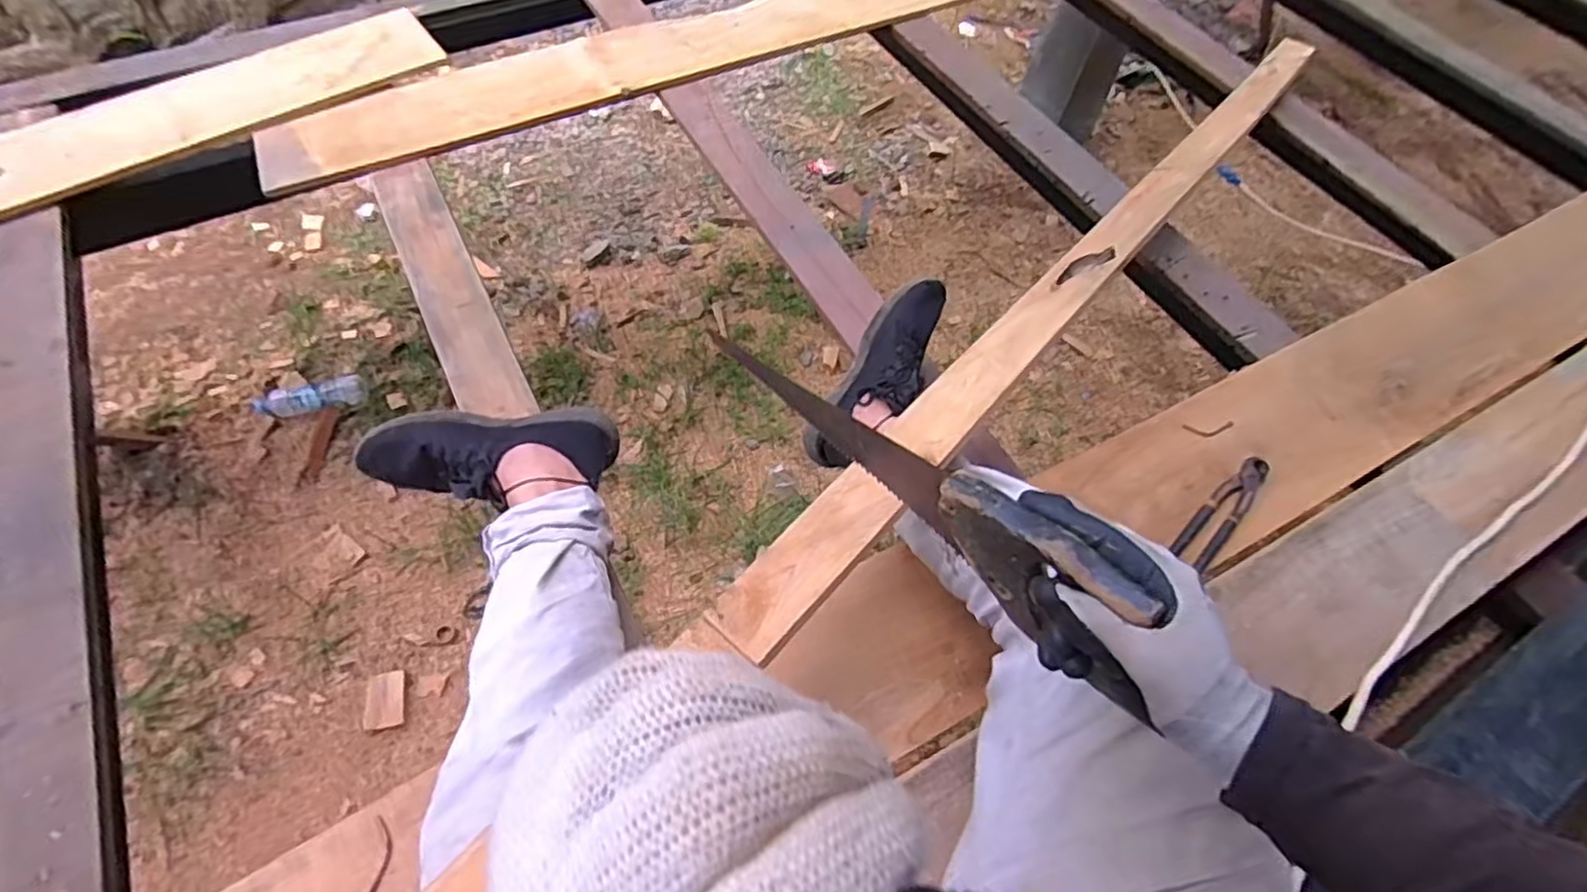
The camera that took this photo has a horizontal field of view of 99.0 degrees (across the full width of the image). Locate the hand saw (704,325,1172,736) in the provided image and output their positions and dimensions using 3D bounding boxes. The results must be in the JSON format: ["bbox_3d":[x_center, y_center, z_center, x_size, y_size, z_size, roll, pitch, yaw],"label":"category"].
[{"bbox_3d":[0.078,0.022,0.501,0.050,0.087,0.410,-33,47,-19],"label":"hand saw"}]

